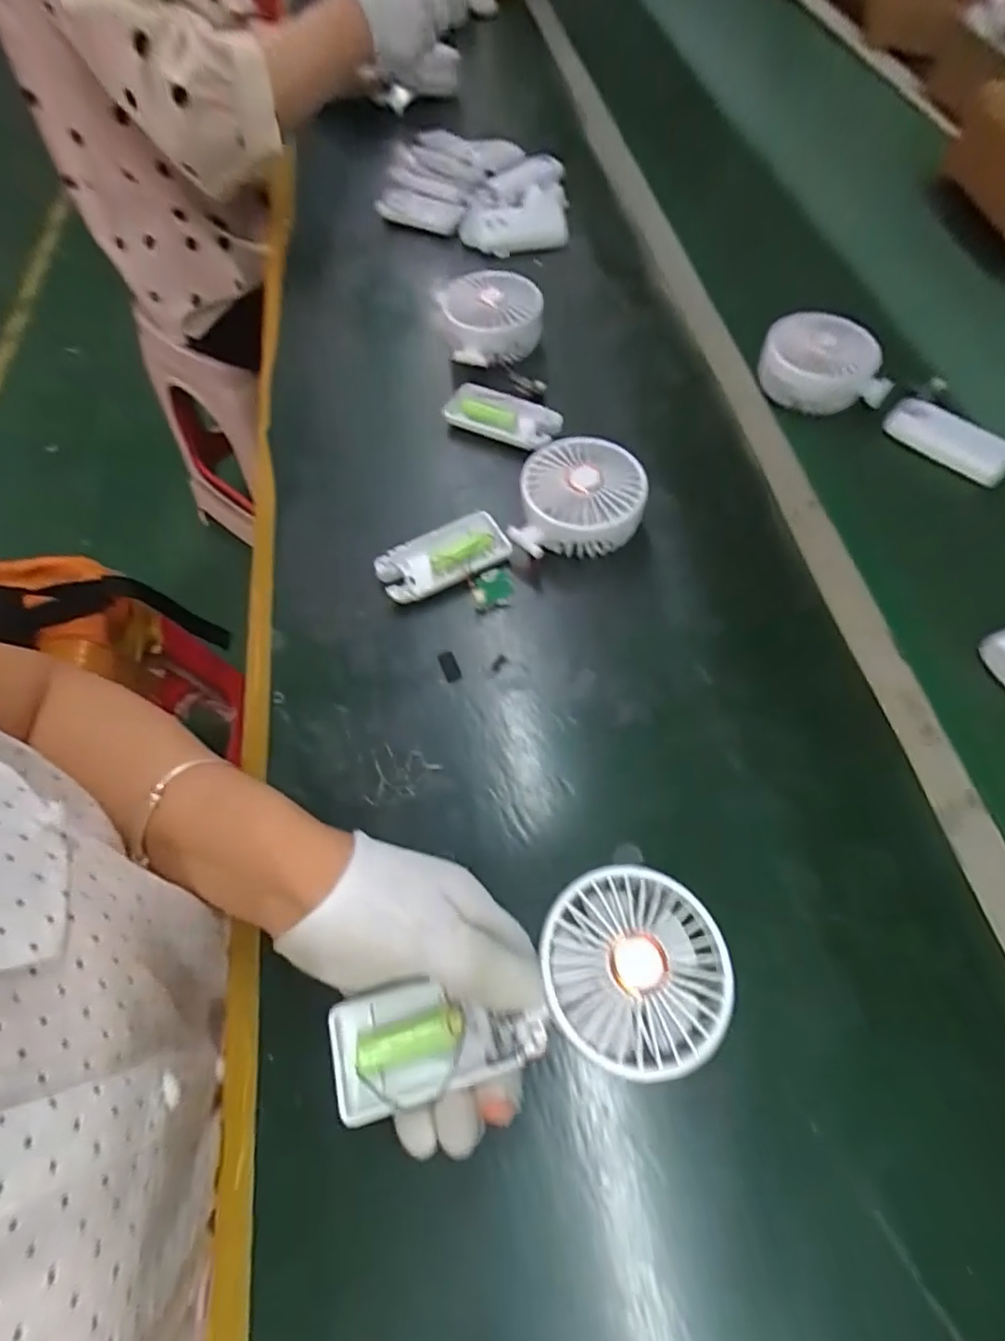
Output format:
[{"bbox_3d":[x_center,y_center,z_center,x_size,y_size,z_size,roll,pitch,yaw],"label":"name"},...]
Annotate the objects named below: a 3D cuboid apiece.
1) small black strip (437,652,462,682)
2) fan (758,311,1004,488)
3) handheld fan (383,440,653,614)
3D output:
[{"bbox_3d":[-0.036,-0.003,0.407,0.011,0.004,0.022,-21,63,-9],"label":"small black strip"},{"bbox_3d":[0.319,-0.229,0.496,0.218,0.055,0.066,30,67,17],"label":"fan"},{"bbox_3d":[0.009,-0.099,0.433,0.194,0.048,0.087,-30,64,-13],"label":"handheld fan"}]

